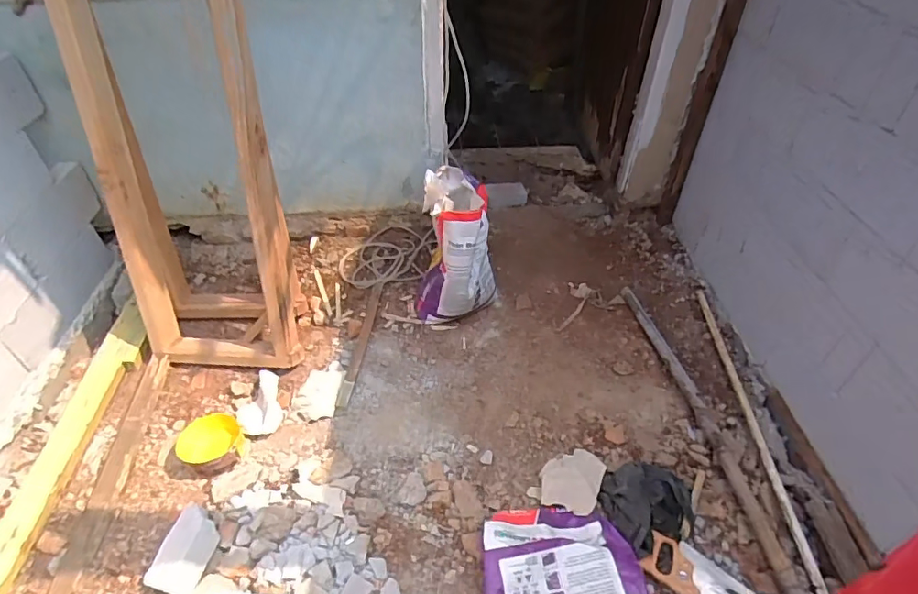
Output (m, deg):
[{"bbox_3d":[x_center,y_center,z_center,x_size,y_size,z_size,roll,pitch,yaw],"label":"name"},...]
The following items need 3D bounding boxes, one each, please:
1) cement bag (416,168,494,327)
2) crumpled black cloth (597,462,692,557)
[{"bbox_3d":[-0.015,-0.186,1.844,0.294,0.559,0.323,5,44,5],"label":"cement bag"},{"bbox_3d":[0.512,0.551,1.395,0.243,0.090,0.224,-17,46,-17],"label":"crumpled black cloth"}]

